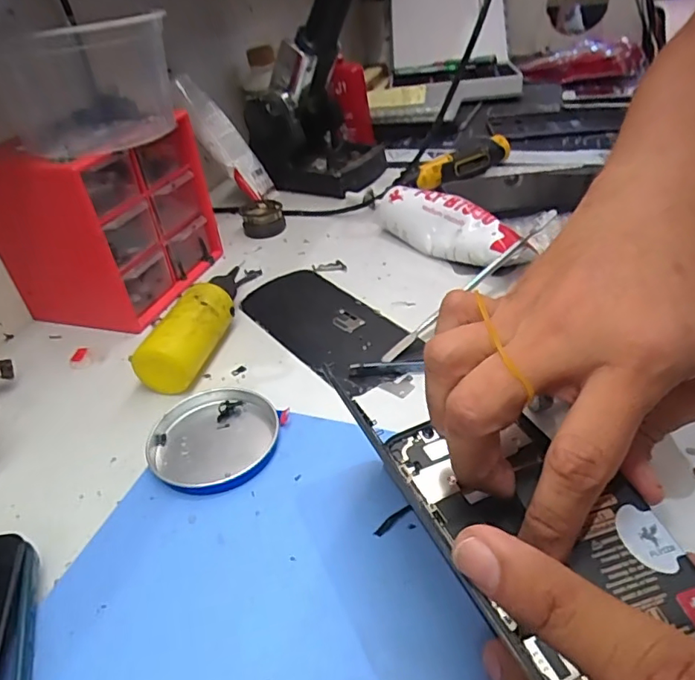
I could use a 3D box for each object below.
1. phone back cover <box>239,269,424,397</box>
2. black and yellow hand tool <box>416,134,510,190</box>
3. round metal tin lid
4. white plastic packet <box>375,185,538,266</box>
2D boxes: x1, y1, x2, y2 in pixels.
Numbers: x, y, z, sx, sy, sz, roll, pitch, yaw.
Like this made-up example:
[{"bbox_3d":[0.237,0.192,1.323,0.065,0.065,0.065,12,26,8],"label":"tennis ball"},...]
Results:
[{"bbox_3d":[-0.016,-0.014,0.366,0.068,0.007,0.147,-24,39,-23],"label":"phone back cover"},{"bbox_3d":[0.119,-0.177,0.537,0.113,0.030,0.020,-23,39,-23],"label":"black and yellow hand tool"},{"bbox_3d":[-0.070,0.051,0.275,0.065,0.012,0.062,-4,35,3],"label":"round metal tin lid"},{"bbox_3d":[0.080,-0.091,0.426,0.051,0.040,0.137,-26,39,-25],"label":"white plastic packet"}]

